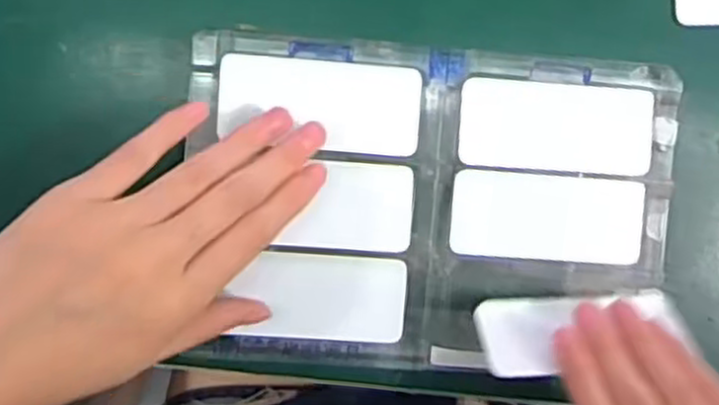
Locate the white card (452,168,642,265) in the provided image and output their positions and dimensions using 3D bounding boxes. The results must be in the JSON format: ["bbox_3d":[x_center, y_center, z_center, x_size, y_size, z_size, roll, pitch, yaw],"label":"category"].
[{"bbox_3d":[0.082,0.007,0.327,0.081,0.005,0.038,5,93,5],"label":"white card"}]

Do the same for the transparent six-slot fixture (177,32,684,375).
[{"bbox_3d":[0.033,0.003,0.324,0.199,0.031,0.134,3,91,-4],"label":"transparent six-slot fixture"}]

